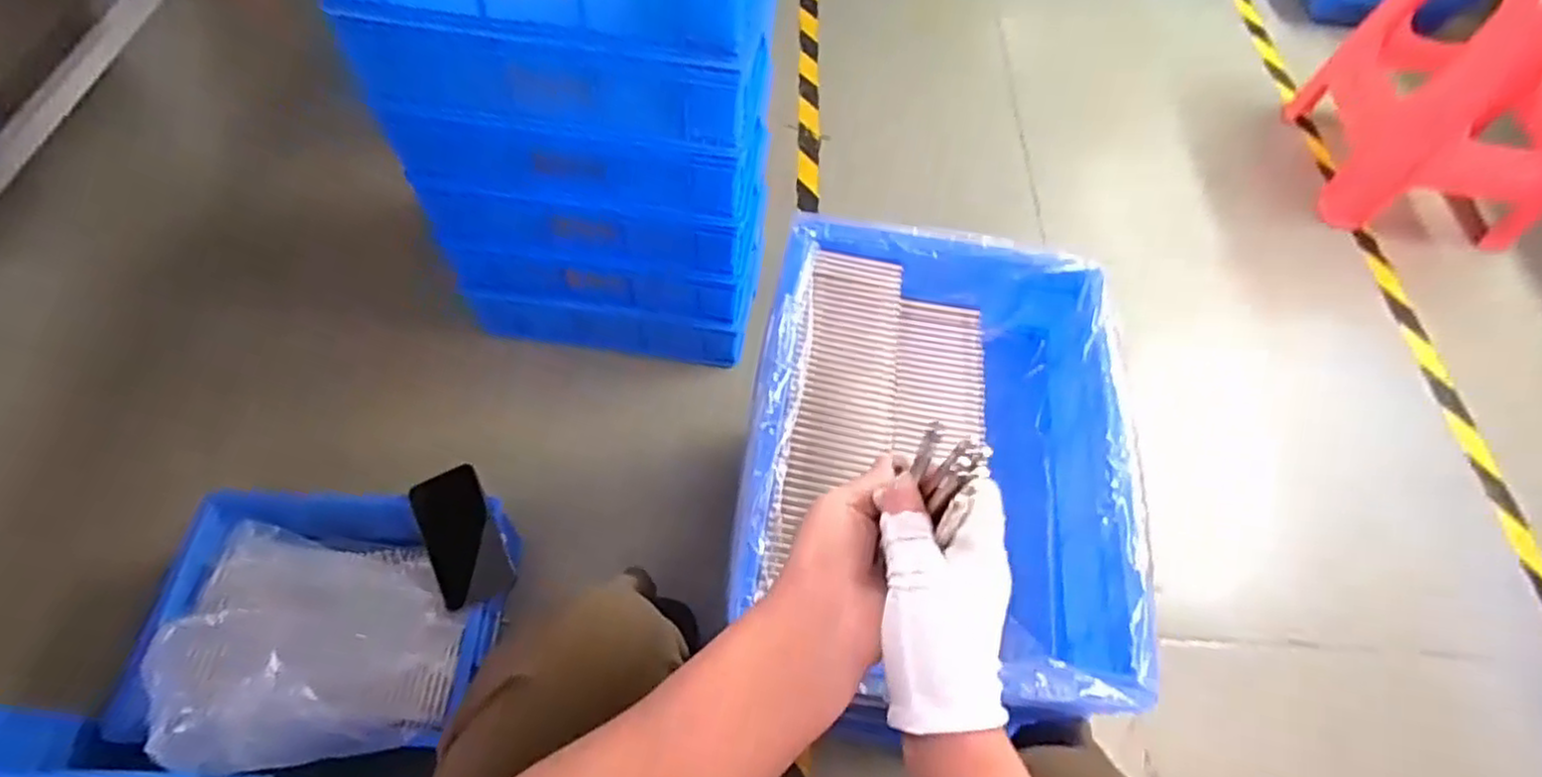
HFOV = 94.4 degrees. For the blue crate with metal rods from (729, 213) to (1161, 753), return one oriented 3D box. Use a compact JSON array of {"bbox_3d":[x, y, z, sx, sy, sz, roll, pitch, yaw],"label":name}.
[{"bbox_3d":[0.146,0.055,0.635,0.321,0.122,0.423,9,59,1],"label":"blue crate with metal rods"}]

